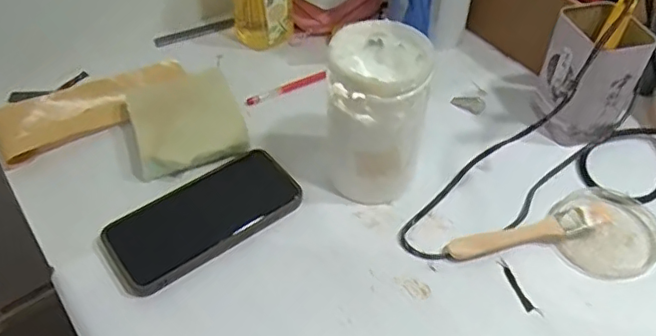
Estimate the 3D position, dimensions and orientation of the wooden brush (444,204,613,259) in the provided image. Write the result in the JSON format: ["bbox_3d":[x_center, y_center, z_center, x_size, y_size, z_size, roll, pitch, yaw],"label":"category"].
[{"bbox_3d":[0.167,0.054,0.478,0.136,0.019,0.024,-11,49,-9],"label":"wooden brush"}]

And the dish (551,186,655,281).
[{"bbox_3d":[0.240,0.051,0.491,0.091,0.017,0.082,-19,51,-16],"label":"dish"}]

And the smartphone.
[{"bbox_3d":[-0.108,0.042,0.501,0.166,0.016,0.081,-30,54,-24],"label":"smartphone"}]

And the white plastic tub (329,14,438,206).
[{"bbox_3d":[0.043,-0.047,0.492,0.074,0.139,0.084,7,48,6],"label":"white plastic tub"}]

